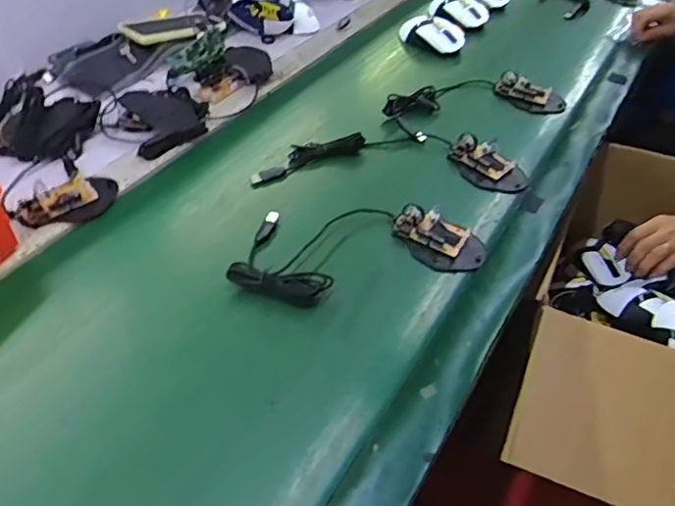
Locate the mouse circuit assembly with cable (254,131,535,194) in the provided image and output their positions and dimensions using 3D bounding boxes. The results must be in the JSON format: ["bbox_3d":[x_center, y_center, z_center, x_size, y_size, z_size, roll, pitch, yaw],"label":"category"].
[{"bbox_3d":[0.066,-0.123,0.722,0.329,0.034,0.106,3,45,-3],"label":"mouse circuit assembly with cable"}]

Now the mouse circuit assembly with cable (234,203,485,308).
[{"bbox_3d":[0.025,-0.007,0.607,0.263,0.029,0.118,-2,46,-8],"label":"mouse circuit assembly with cable"}]

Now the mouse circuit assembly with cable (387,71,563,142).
[{"bbox_3d":[0.195,-0.215,0.819,0.262,0.042,0.102,-12,48,-17],"label":"mouse circuit assembly with cable"}]

